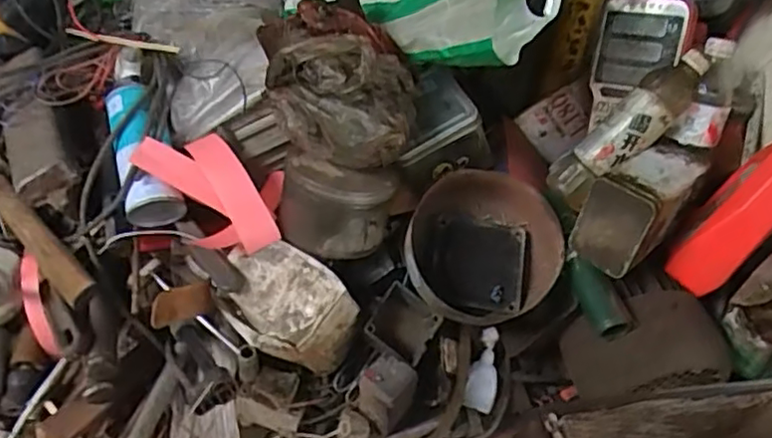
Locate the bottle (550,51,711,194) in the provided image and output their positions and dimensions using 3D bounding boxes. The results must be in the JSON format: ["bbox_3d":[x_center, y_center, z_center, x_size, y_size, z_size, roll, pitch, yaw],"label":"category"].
[{"bbox_3d":[0.283,-0.108,0.755,0.215,0.049,0.056,-42,51,15],"label":"bottle"}]

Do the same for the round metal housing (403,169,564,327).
[{"bbox_3d":[0.111,0.033,0.752,0.178,0.071,0.166,1,74,-3],"label":"round metal housing"}]

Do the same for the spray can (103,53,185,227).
[{"bbox_3d":[-0.294,-0.100,0.767,0.065,0.055,0.225,-13,67,-17],"label":"spray can"}]

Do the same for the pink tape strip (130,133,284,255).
[{"bbox_3d":[-0.199,-0.035,0.735,0.179,0.045,0.140,28,47,-11],"label":"pink tape strip"}]

